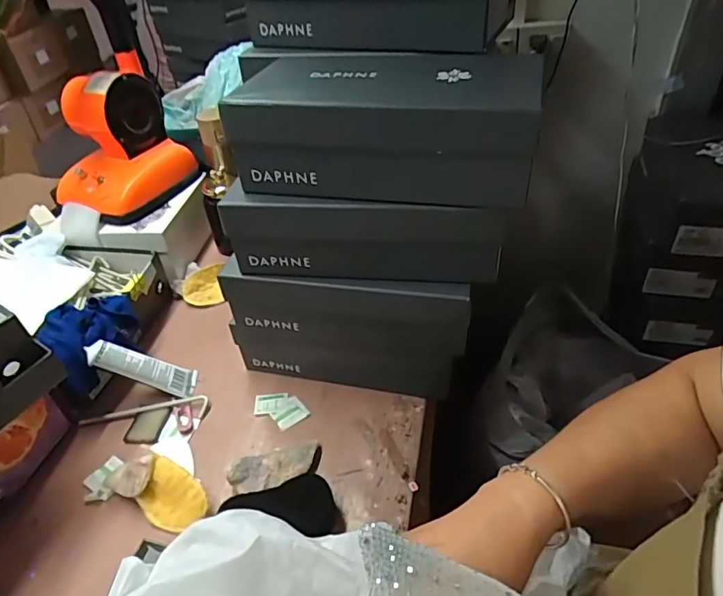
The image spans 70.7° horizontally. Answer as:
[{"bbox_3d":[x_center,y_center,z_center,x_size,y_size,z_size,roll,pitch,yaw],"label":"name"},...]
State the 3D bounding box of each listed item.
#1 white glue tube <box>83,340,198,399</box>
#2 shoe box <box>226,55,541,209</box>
[{"bbox_3d":[-0.295,0.096,0.695,0.147,0.021,0.045,27,29,-29],"label":"white glue tube"},{"bbox_3d":[0.023,-0.187,0.543,0.304,0.097,0.172,8,42,15],"label":"shoe box"}]

